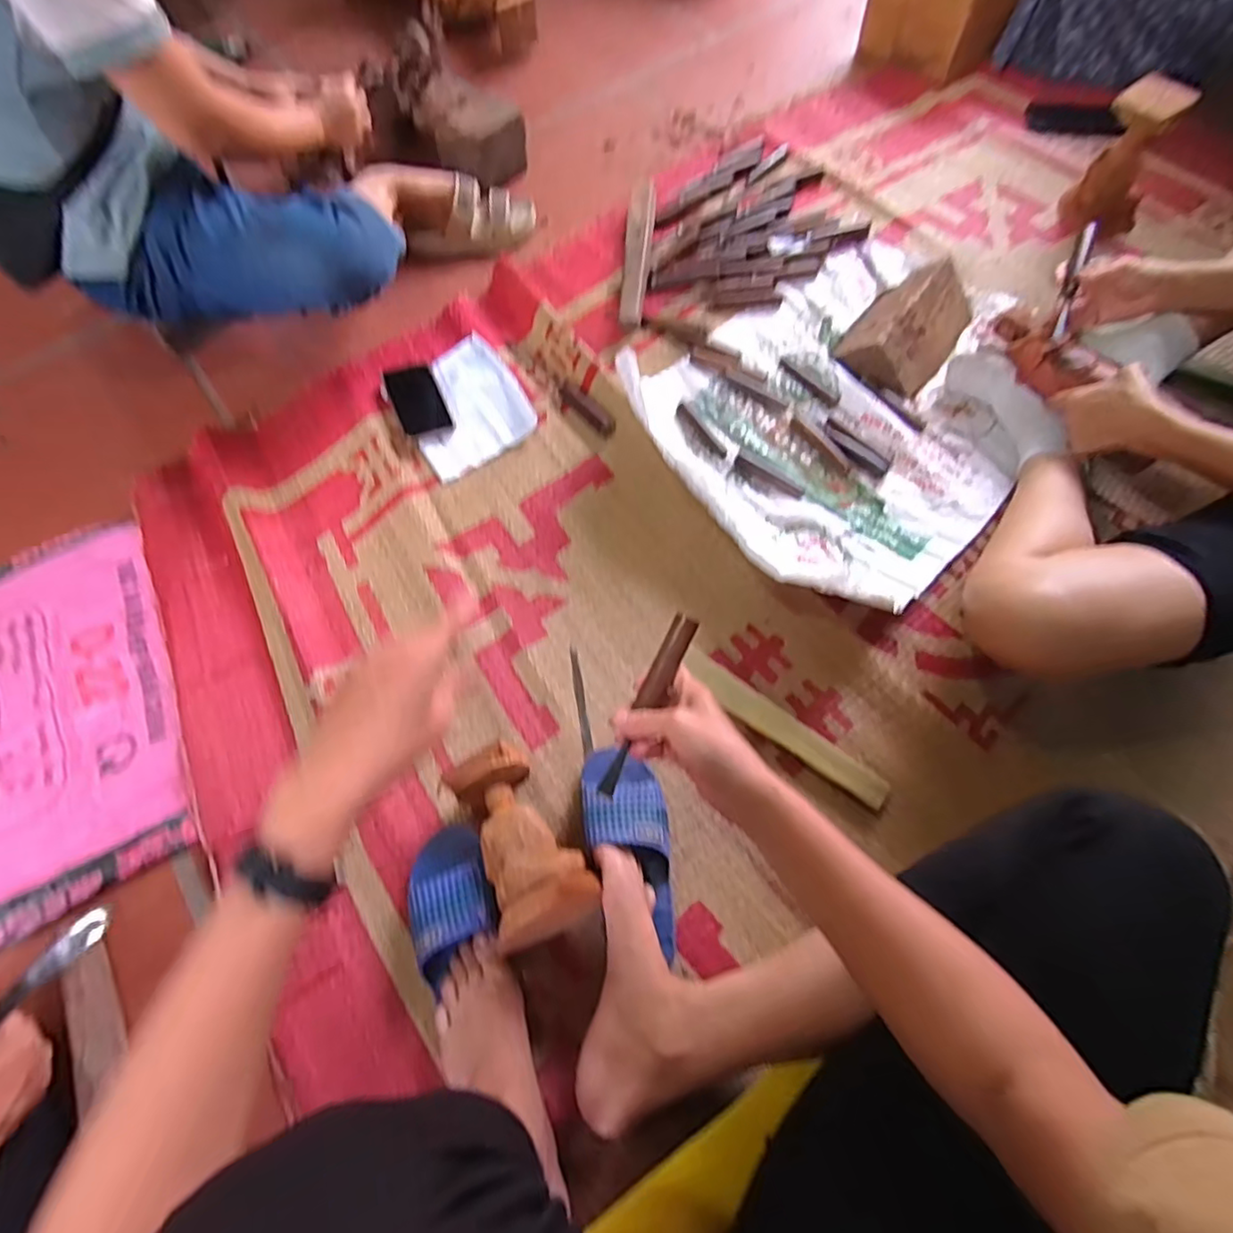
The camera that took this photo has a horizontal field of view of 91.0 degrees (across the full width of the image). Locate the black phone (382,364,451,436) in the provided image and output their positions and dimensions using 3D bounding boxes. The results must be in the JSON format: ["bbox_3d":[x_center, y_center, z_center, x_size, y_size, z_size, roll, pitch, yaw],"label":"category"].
[{"bbox_3d":[-0.295,-0.325,0.901,0.068,0.016,0.129,-22,67,-7],"label":"black phone"}]

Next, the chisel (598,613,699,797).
[{"bbox_3d":[0.027,0.074,0.512,0.024,0.017,0.163,25,83,13],"label":"chisel"}]

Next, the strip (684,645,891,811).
[{"bbox_3d":[0.181,0.120,0.676,0.253,0.010,0.037,35,80,20],"label":"strip"}]

